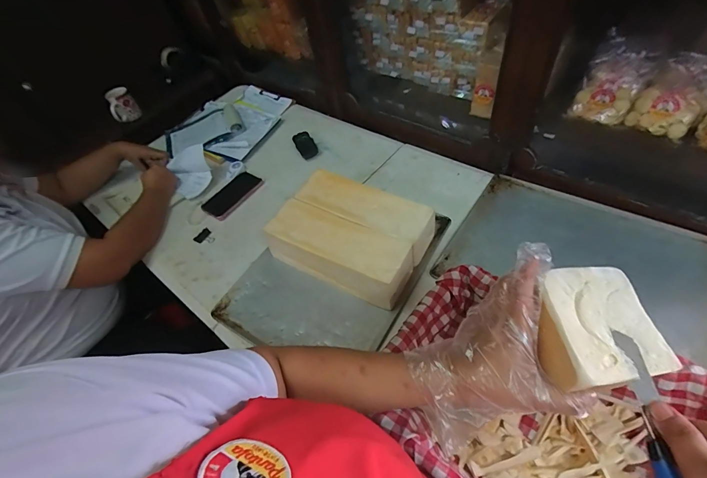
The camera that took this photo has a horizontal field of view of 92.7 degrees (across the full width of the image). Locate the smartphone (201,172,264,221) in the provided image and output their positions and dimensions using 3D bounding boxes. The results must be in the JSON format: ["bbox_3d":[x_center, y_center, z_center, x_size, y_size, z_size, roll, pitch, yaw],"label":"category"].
[{"bbox_3d":[-0.324,-0.121,0.899,0.087,0.009,0.160,24,58,22],"label":"smartphone"}]

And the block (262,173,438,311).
[{"bbox_3d":[-0.006,-0.008,0.709,0.288,0.100,0.221,24,58,22],"label":"block"}]

